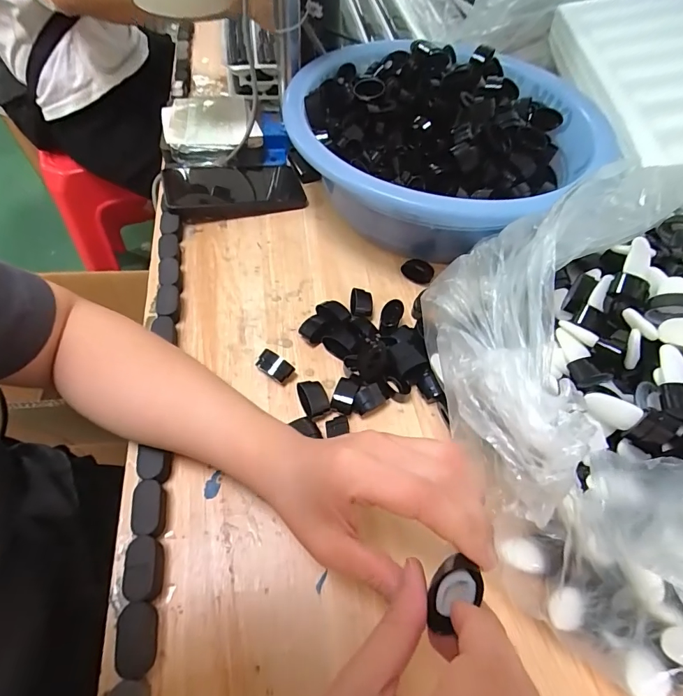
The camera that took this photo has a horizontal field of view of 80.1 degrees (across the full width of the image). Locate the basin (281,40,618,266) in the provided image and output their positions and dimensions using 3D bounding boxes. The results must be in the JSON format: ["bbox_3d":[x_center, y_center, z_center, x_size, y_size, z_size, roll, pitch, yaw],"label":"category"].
[{"bbox_3d":[0.119,-0.238,0.472,0.336,0.110,0.327,2,56,-3],"label":"basin"}]

